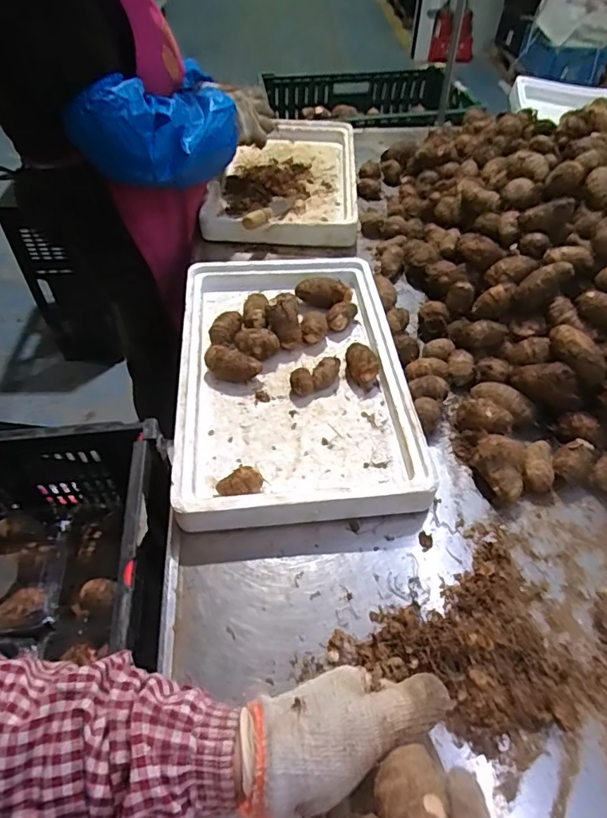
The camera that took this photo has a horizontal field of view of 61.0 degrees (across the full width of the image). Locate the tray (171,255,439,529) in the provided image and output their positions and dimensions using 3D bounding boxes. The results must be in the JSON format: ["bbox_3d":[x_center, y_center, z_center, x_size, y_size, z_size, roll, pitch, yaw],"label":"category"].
[{"bbox_3d":[-0.018,-0.061,0.717,0.295,0.050,0.472,-4,52,-5],"label":"tray"}]

